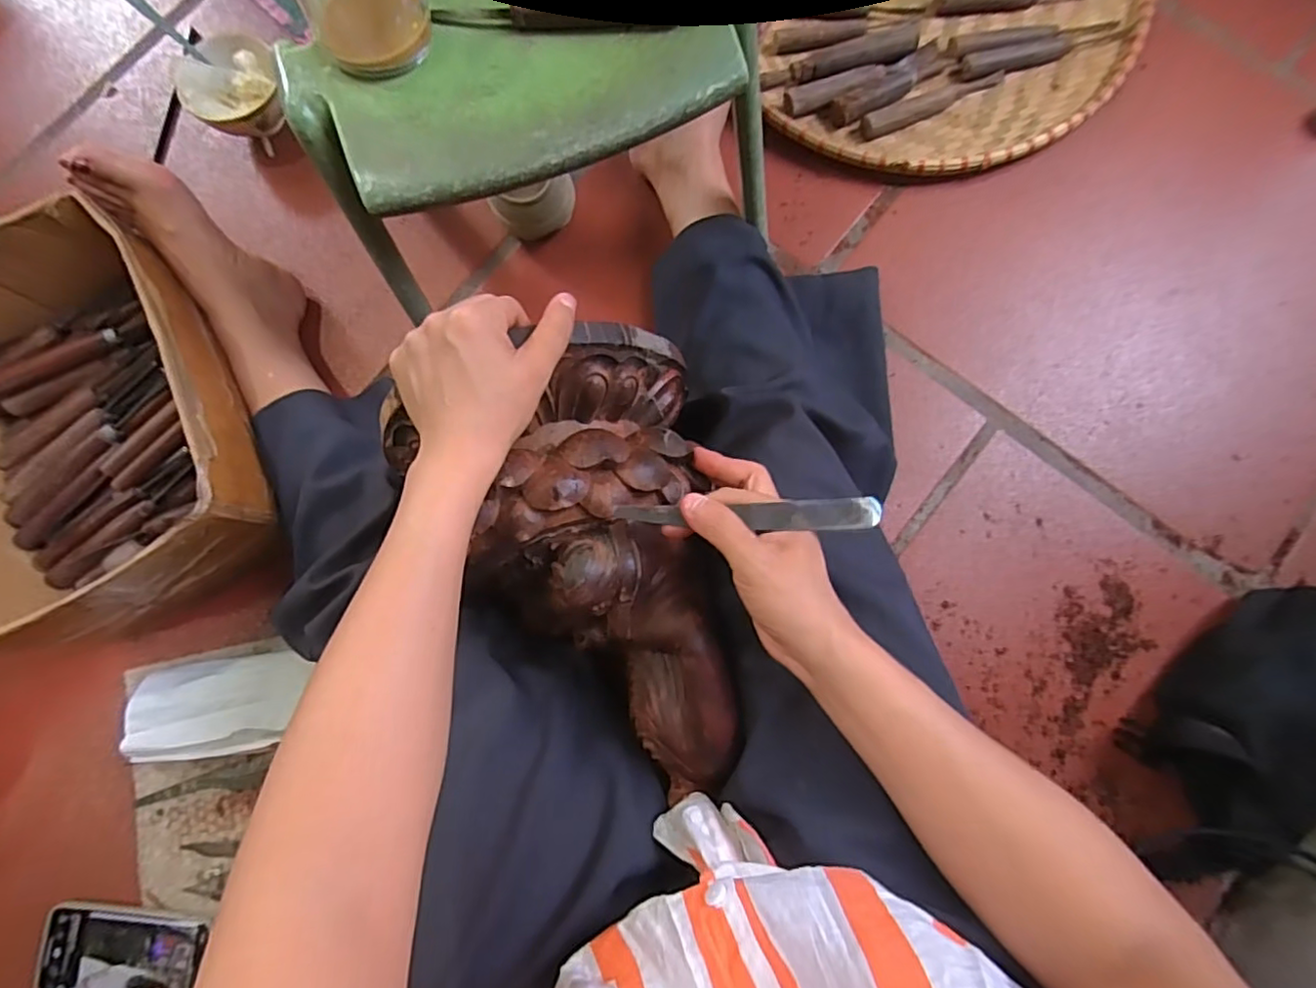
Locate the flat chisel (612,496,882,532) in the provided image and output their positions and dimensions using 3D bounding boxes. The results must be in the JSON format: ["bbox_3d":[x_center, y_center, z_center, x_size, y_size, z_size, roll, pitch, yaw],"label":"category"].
[{"bbox_3d":[0.050,0.012,0.362,0.151,0.007,0.018,-1,83,8],"label":"flat chisel"}]

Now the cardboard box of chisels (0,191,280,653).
[{"bbox_3d":[-0.507,-0.054,0.576,0.255,0.161,0.330,-30,80,-4],"label":"cardboard box of chisels"}]

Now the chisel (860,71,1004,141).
[{"bbox_3d":[0.288,-0.413,0.650,0.165,0.022,0.021,-27,83,-1],"label":"chisel"}]

